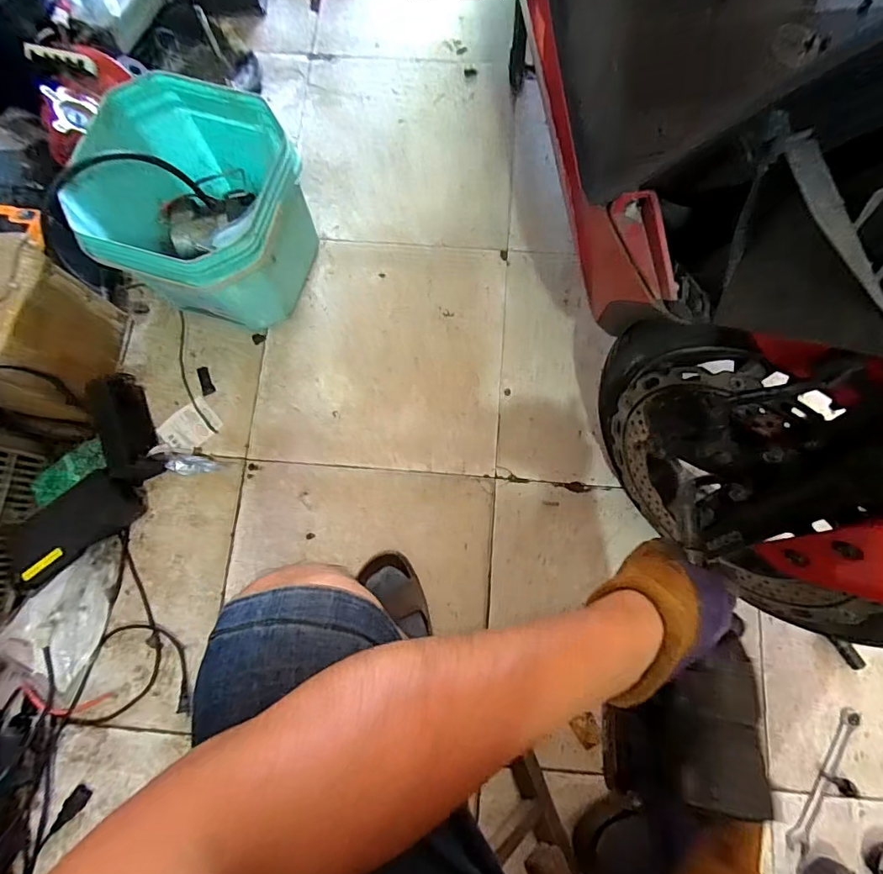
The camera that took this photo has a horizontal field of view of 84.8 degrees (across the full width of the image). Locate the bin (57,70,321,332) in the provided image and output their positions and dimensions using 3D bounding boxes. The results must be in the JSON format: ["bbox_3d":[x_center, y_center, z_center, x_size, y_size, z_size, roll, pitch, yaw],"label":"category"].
[{"bbox_3d":[-0.355,-0.334,0.742,0.303,0.238,0.303,0,77,1],"label":"bin"}]

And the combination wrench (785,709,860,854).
[{"bbox_3d":[0.528,0.470,0.664,0.027,0.005,0.201,33,80,7],"label":"combination wrench"}]

